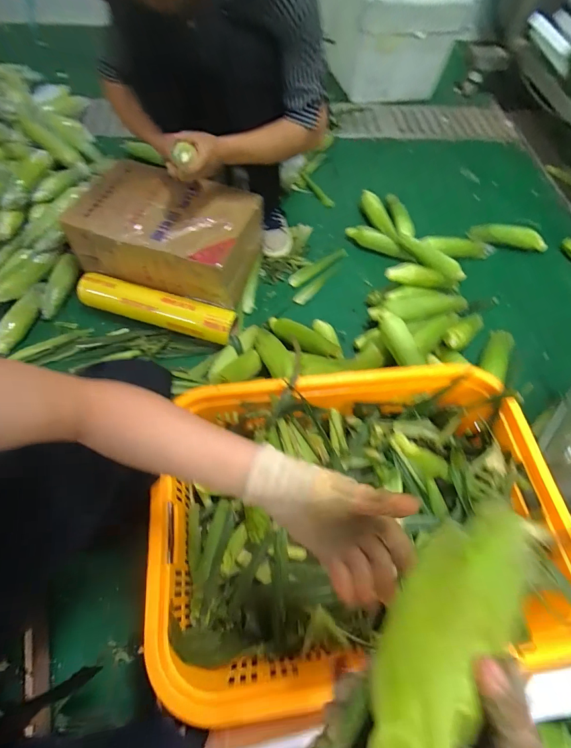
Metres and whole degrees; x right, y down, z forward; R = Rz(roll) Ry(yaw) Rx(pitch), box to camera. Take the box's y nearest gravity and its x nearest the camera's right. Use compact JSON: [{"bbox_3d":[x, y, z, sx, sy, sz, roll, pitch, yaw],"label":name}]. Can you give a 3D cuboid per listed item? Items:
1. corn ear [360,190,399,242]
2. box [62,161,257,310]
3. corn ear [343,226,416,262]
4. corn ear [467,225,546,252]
[{"bbox_3d":[0.311,-0.525,1.235,0.060,0.048,0.218,-31,85,-20],"label":"corn ear"},{"bbox_3d":[-0.320,-0.387,1.020,0.452,0.177,0.315,14,59,4],"label":"box"},{"bbox_3d":[0.308,-0.428,1.203,0.229,0.050,0.047,23,60,9],"label":"corn ear"},{"bbox_3d":[0.752,-0.466,1.251,0.258,0.060,0.078,12,59,3],"label":"corn ear"}]

